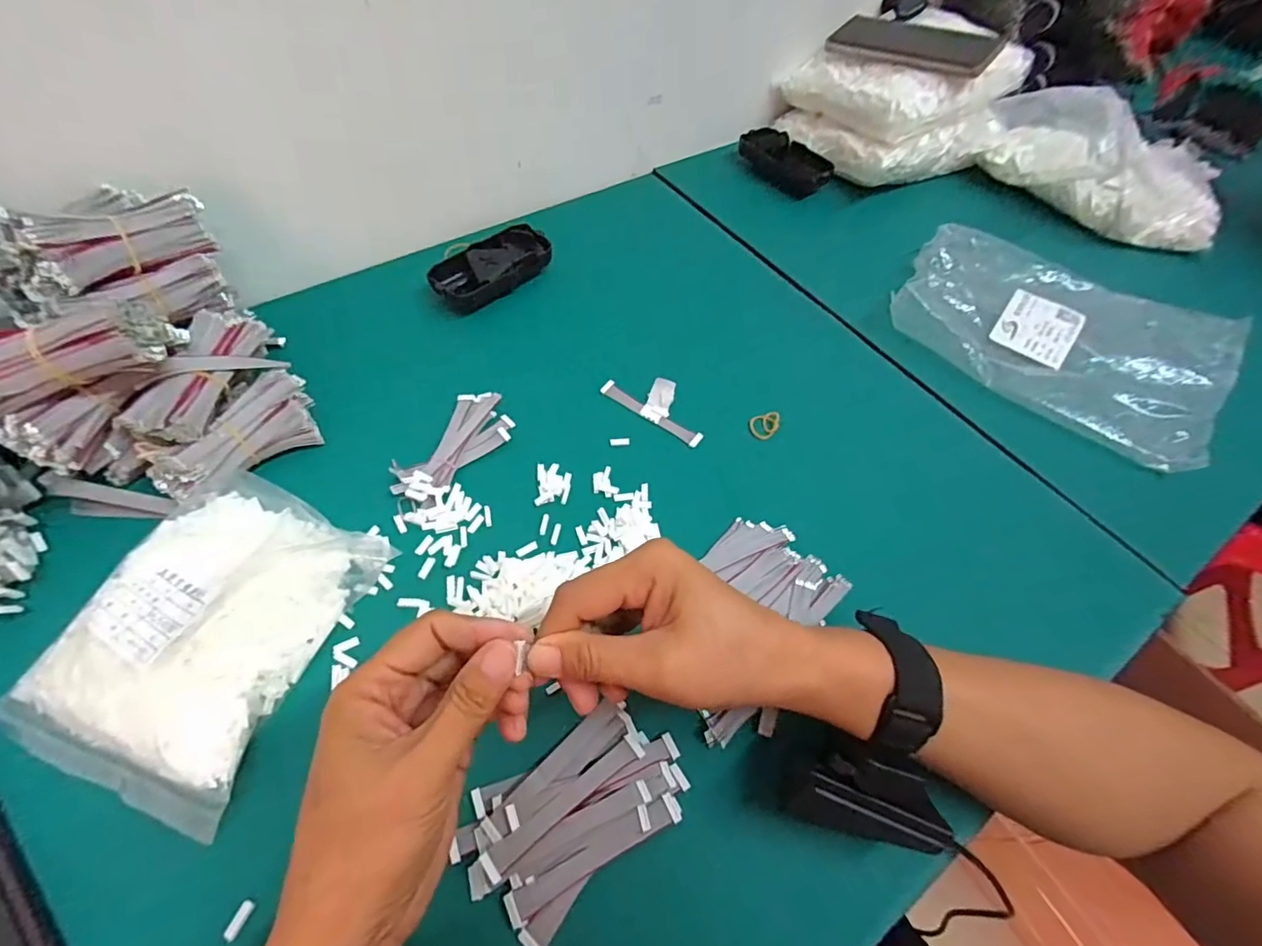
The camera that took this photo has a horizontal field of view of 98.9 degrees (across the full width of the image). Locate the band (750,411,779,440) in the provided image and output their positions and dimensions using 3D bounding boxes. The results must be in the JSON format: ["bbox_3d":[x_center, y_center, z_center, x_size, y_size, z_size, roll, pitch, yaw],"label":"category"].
[{"bbox_3d":[0.102,-0.038,0.413,0.020,0.008,0.025,23,59,11],"label":"band"}]

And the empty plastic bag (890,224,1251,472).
[{"bbox_3d":[0.365,-0.125,0.463,0.247,0.030,0.187,38,63,18],"label":"empty plastic bag"}]

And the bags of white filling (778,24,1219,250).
[{"bbox_3d":[0.387,-0.354,0.578,0.434,0.109,0.155,15,57,6],"label":"bags of white filling"}]

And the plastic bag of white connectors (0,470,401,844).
[{"bbox_3d":[-0.235,0.079,0.297,0.141,0.042,0.168,17,58,8],"label":"plastic bag of white connectors"}]

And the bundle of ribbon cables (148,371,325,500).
[{"bbox_3d":[-0.260,-0.021,0.363,0.046,0.038,0.105,33,61,17],"label":"bundle of ribbon cables"}]

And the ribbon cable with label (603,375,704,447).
[{"bbox_3d":[0.021,-0.056,0.416,0.087,0.006,0.033,33,93,17],"label":"ribbon cable with label"}]

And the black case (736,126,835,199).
[{"bbox_3d":[0.168,-0.344,0.599,0.032,0.037,0.108,-32,64,-21],"label":"black case"}]

